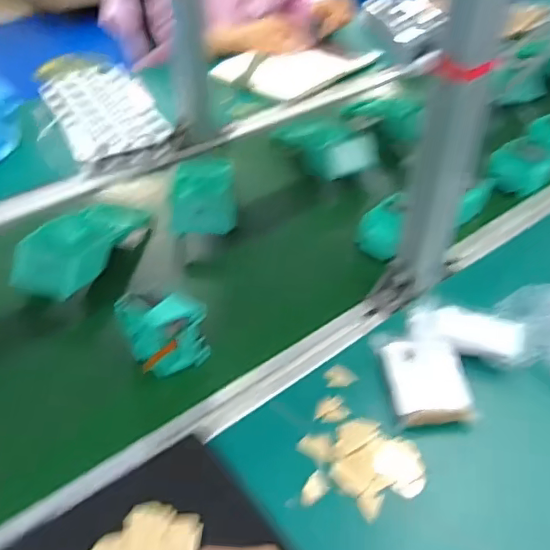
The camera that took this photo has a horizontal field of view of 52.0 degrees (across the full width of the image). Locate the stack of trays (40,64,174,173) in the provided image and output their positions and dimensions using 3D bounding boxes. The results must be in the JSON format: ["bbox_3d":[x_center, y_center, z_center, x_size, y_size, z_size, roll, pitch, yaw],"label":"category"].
[{"bbox_3d":[-0.286,-0.279,0.959,0.161,0.027,0.340,-20,47,-20],"label":"stack of trays"}]

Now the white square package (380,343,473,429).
[{"bbox_3d":[0.144,0.101,0.540,0.070,0.019,0.084,-4,43,-4],"label":"white square package"}]

